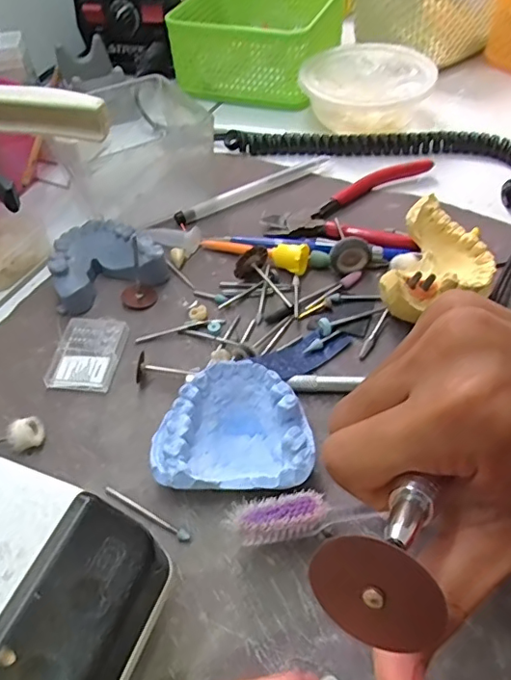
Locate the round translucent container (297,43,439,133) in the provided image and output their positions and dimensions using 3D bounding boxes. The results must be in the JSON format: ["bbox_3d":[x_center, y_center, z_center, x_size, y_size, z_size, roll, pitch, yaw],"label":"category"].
[{"bbox_3d":[0.088,-0.201,0.441,0.099,0.043,0.097,-2,49,2],"label":"round translucent container"}]

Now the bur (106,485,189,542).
[{"bbox_3d":[-0.048,0.075,0.237,0.046,0.004,0.004,23,54,21],"label":"bur"}]

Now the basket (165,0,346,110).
[{"bbox_3d":[0.004,-0.281,0.503,0.132,0.059,0.138,17,52,17],"label":"basket"}]

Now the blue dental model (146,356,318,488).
[{"bbox_3d":[-0.009,0.042,0.246,0.067,0.029,0.056,-1,49,2],"label":"blue dental model"}]

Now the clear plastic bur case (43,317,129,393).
[{"bbox_3d":[-0.092,0.007,0.298,0.036,0.005,0.048,4,50,7],"label":"clear plastic bur case"}]

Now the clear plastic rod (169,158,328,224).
[{"bbox_3d":[-0.001,-0.109,0.387,0.121,0.009,0.007,-25,53,-17],"label":"clear plastic rod"}]

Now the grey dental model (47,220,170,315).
[{"bbox_3d":[-0.090,-0.050,0.332,0.065,0.024,0.056,-16,50,-10],"label":"grey dental model"}]

